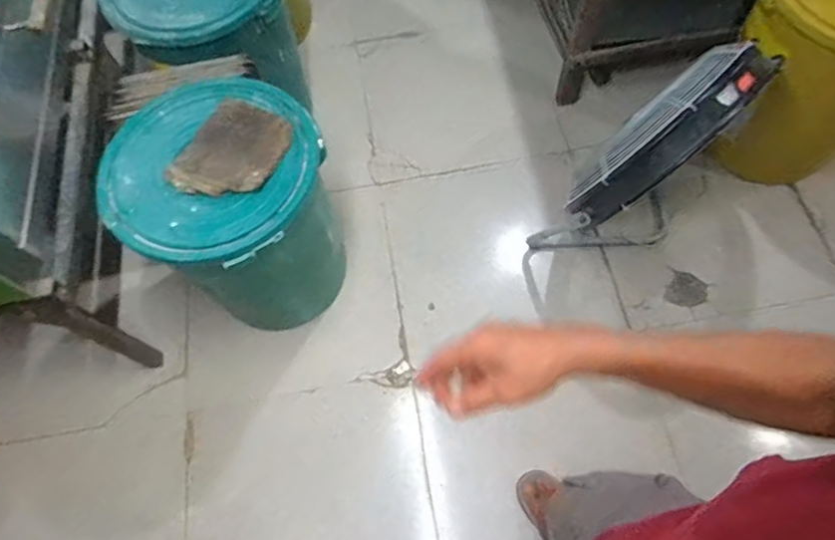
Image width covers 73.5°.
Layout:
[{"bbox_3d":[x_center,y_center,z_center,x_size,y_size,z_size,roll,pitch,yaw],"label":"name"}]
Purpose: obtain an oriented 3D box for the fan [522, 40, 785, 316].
[{"bbox_3d":[0.497,-0.209,1.307,0.510,0.544,0.199,-33,66,-10],"label":"fan"}]

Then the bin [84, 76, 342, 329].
[{"bbox_3d":[-0.410,-0.126,1.328,0.432,0.465,0.407,-2,65,4],"label":"bin"}]

